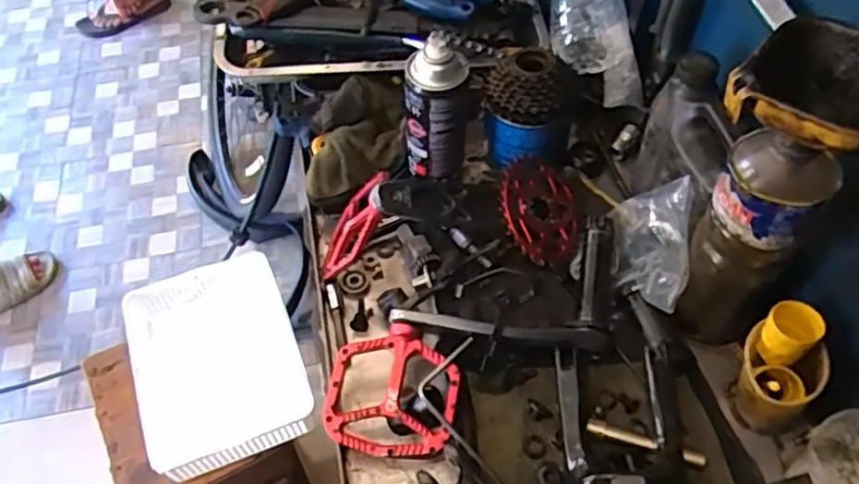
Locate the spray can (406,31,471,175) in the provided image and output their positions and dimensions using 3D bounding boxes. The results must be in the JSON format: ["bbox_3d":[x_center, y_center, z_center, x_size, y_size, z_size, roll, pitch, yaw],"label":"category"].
[{"bbox_3d":[0.006,-0.134,0.685,0.060,0.161,0.054,0,55,1],"label":"spray can"}]

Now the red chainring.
[{"bbox_3d":[0.112,-0.031,0.697,0.104,0.015,0.119,12,62,-32],"label":"red chainring"}]

